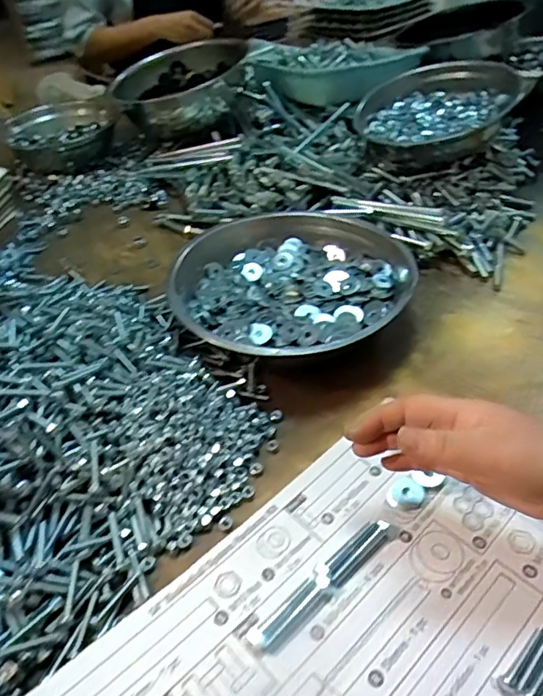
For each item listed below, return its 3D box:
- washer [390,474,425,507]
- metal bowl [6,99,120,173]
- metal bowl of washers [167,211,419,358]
[{"bbox_3d":[0.101,0.107,0.402,0.023,0.008,0.019,29,51,31],"label":"washer"},{"bbox_3d":[-0.360,-0.358,0.914,0.147,0.076,0.152,-2,42,2],"label":"metal bowl"},{"bbox_3d":[0.024,-0.064,0.587,0.252,0.062,0.243,-2,42,2],"label":"metal bowl of washers"}]

